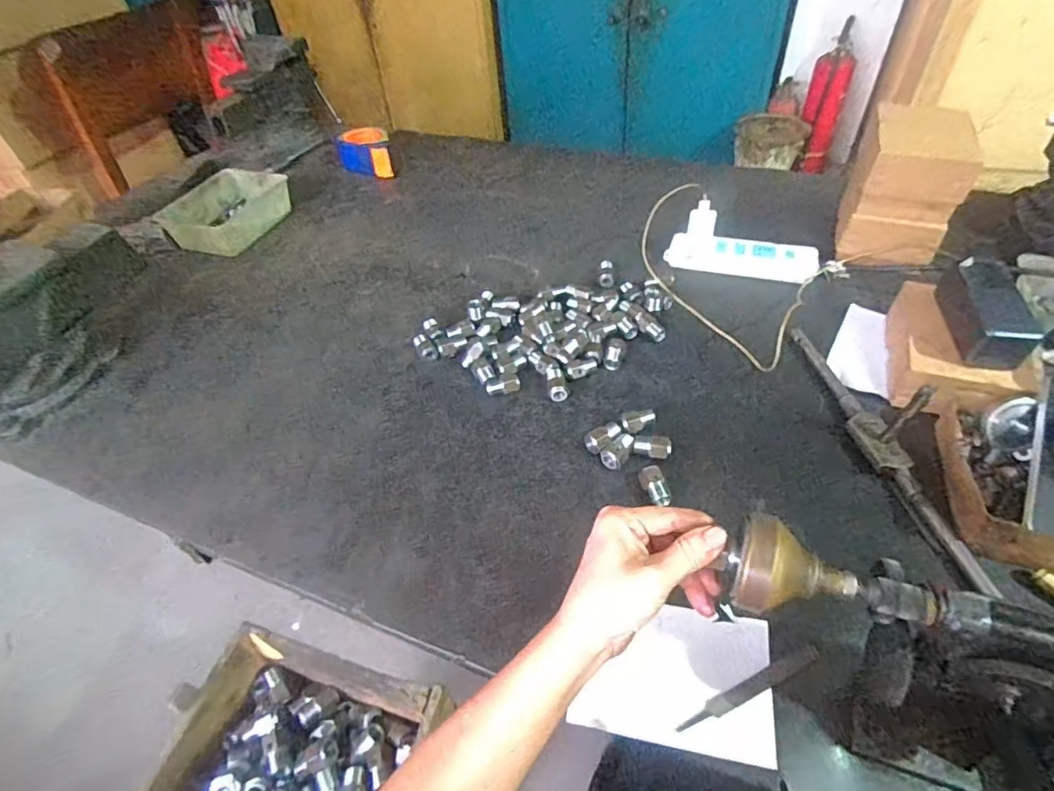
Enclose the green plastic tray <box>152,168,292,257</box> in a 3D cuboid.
[{"bbox_3d":[-0.536,-0.339,1.006,0.163,0.058,0.199,8,49,13],"label":"green plastic tray"}]

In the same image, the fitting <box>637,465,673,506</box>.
[{"bbox_3d":[0.134,0.092,0.575,0.023,0.018,0.046,-18,49,-10],"label":"fitting"}]

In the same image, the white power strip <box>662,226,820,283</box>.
[{"bbox_3d":[0.314,-0.202,0.814,0.213,0.036,0.054,10,50,14],"label":"white power strip"}]

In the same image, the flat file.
[{"bbox_3d":[0.179,0.237,0.446,0.129,0.007,0.015,-26,52,-8],"label":"flat file"}]

